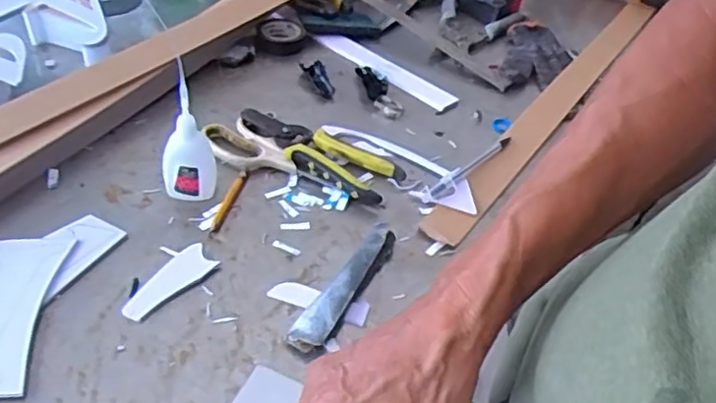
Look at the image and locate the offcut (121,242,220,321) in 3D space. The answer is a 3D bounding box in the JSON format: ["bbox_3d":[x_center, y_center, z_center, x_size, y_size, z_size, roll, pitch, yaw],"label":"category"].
[{"bbox_3d":[-0.148,0.060,0.503,0.030,0.006,0.078,33,49,26],"label":"offcut"}]

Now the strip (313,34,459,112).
[{"bbox_3d":[0.029,-0.158,0.769,0.191,0.007,0.041,33,48,25],"label":"strip"}]

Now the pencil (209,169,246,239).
[{"bbox_3d":[-0.113,-0.004,0.574,0.009,0.009,0.084,13,43,6],"label":"pencil"}]

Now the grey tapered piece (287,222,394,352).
[{"bbox_3d":[-0.009,0.066,0.512,0.029,0.017,0.133,24,45,18],"label":"grey tapered piece"}]

